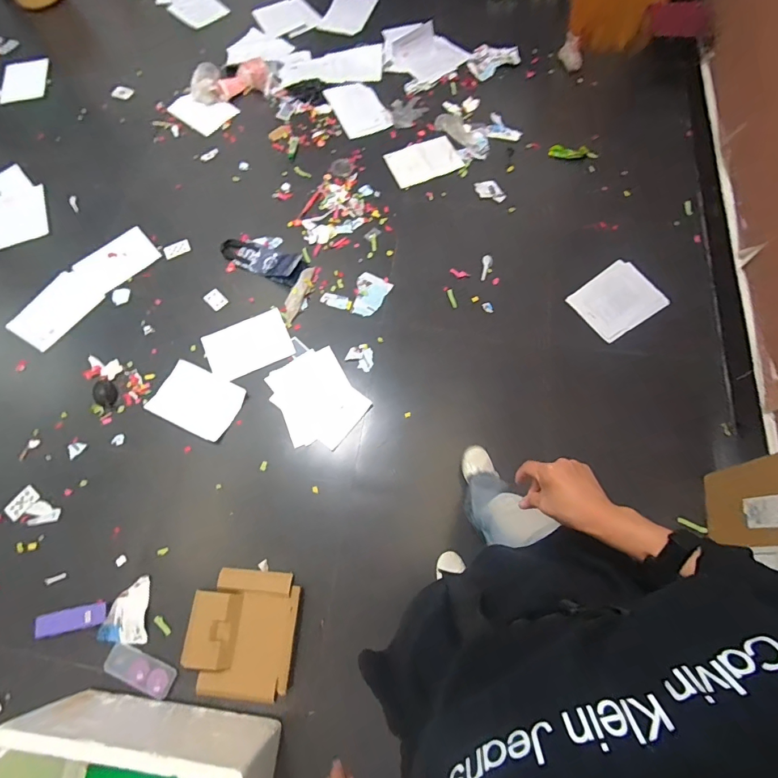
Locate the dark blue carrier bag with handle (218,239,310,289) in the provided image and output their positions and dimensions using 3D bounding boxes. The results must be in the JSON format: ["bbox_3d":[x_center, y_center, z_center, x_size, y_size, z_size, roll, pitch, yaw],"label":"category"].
[{"bbox_3d":[-0.473,-0.492,1.610,0.342,0.024,0.130,26,74,9],"label":"dark blue carrier bag with handle"}]

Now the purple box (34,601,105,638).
[{"bbox_3d":[-0.888,0.644,1.202,0.181,0.032,0.056,-12,71,-3],"label":"purple box"}]

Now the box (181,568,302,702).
[{"bbox_3d":[-0.402,0.662,1.179,0.291,0.033,0.305,5,71,3],"label":"box"}]

